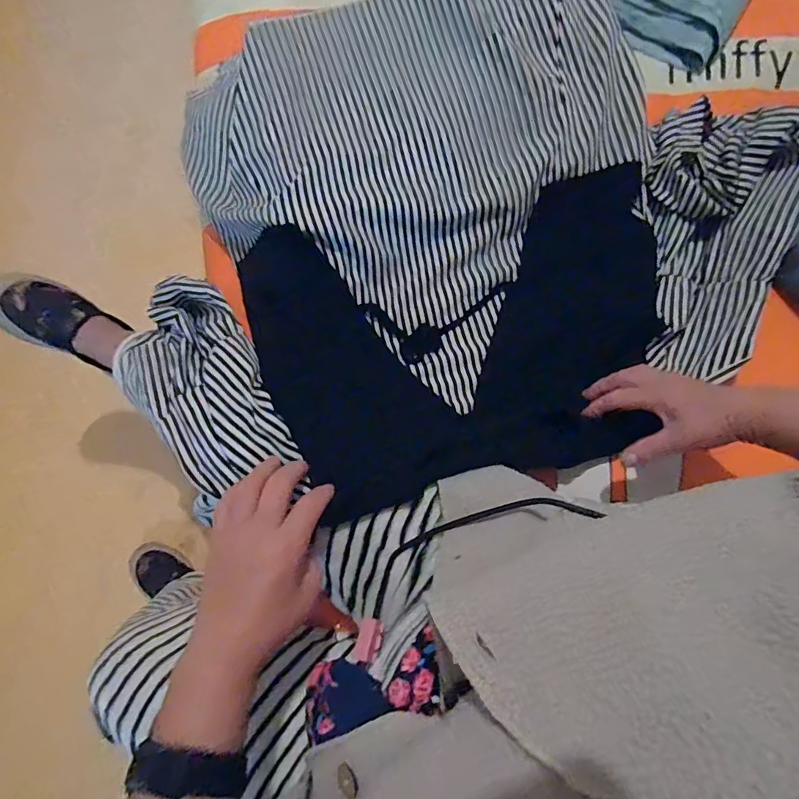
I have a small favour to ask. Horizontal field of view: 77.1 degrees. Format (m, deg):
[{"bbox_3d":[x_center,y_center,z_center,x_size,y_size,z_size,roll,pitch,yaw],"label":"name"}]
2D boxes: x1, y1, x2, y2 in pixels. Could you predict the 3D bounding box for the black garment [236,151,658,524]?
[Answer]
[{"bbox_3d":[0.077,-0.072,0.545,0.455,0.030,0.312,-13,78,-3],"label":"black garment"}]

